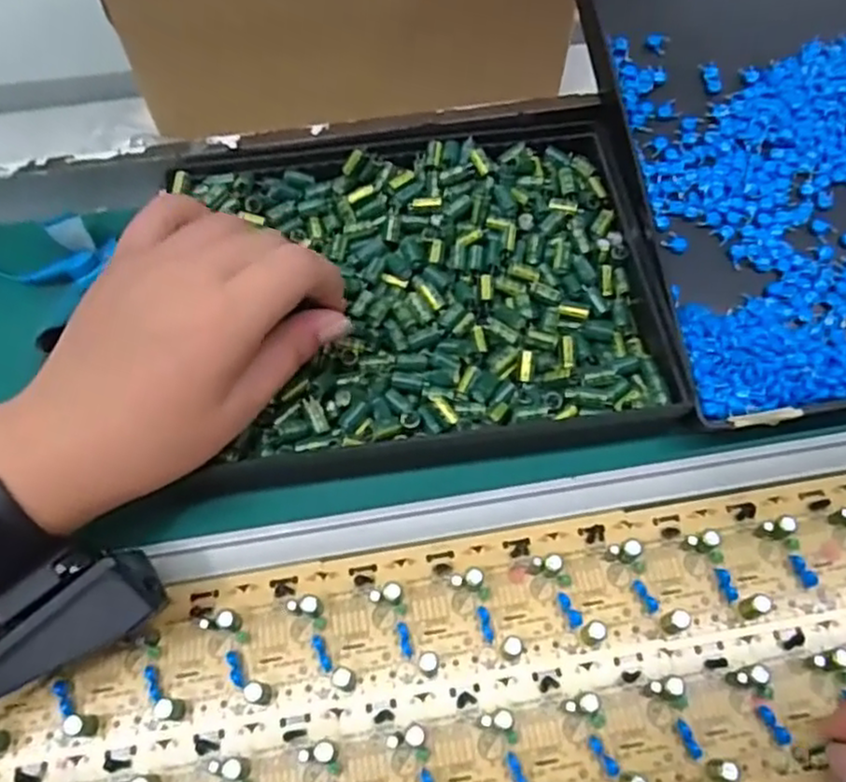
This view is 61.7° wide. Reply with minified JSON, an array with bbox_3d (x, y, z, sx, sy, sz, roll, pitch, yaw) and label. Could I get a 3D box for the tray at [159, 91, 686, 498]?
[{"bbox_3d":[-0.003,-0.052,0.335,0.217,0.036,0.170,-9,58,-3],"label":"tray"}]

